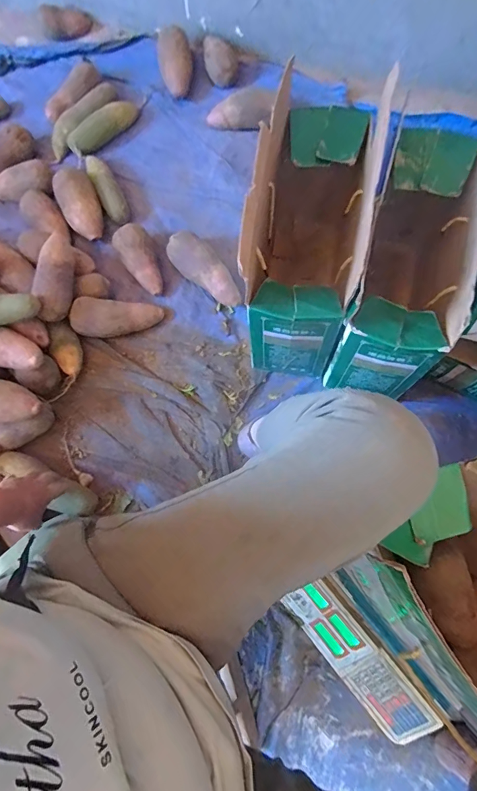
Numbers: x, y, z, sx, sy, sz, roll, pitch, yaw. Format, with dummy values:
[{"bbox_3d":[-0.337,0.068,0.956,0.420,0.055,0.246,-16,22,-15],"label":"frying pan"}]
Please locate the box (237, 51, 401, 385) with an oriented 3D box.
[{"bbox_3d":[0.106,-0.265,0.688,0.152,0.339,0.379,11,75,3],"label":"box"}]

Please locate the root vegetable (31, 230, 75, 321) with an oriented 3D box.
[{"bbox_3d":[-0.349,-0.222,0.796,0.060,0.069,0.169,2,74,0],"label":"root vegetable"}]

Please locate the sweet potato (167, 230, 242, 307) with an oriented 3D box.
[{"bbox_3d":[-0.069,-0.257,0.857,0.072,0.074,0.183,-41,78,-10],"label":"sweet potato"}]

